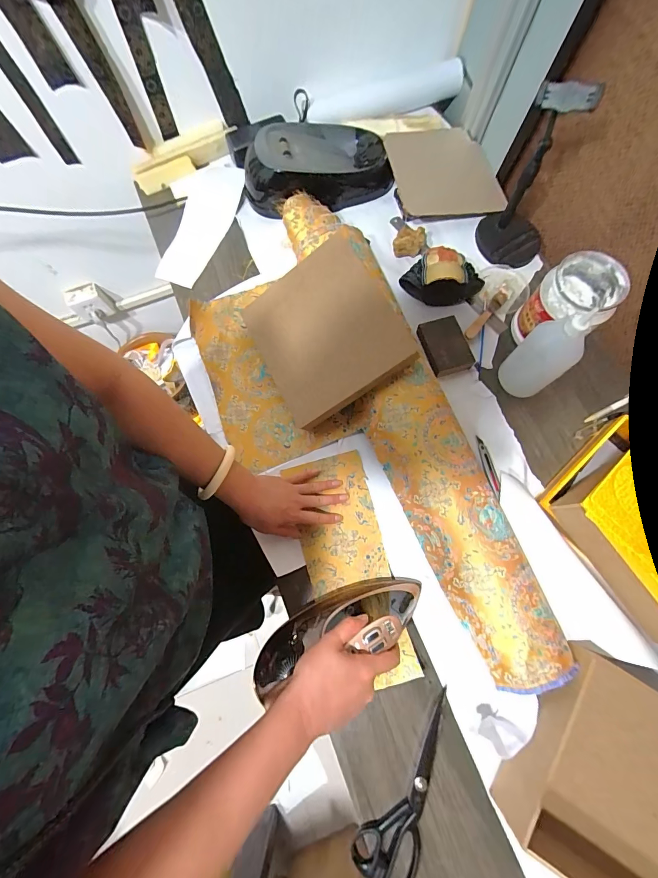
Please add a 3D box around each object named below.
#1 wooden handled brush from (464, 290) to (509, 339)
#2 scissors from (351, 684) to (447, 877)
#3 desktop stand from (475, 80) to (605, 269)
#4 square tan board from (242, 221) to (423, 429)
[{"bbox_3d":[0.291,-0.229,0.662,0.022,0.011,0.128,38,79,11],"label":"wooden handled brush"},{"bbox_3d":[0.121,0.477,0.475,0.089,0.013,0.234,37,79,10],"label":"scissors"},{"bbox_3d":[0.354,-0.433,0.605,0.121,0.227,0.114,27,77,8],"label":"desktop stand"},{"bbox_3d":[-0.015,-0.182,0.601,0.235,0.052,0.260,-35,70,26],"label":"square tan board"}]

